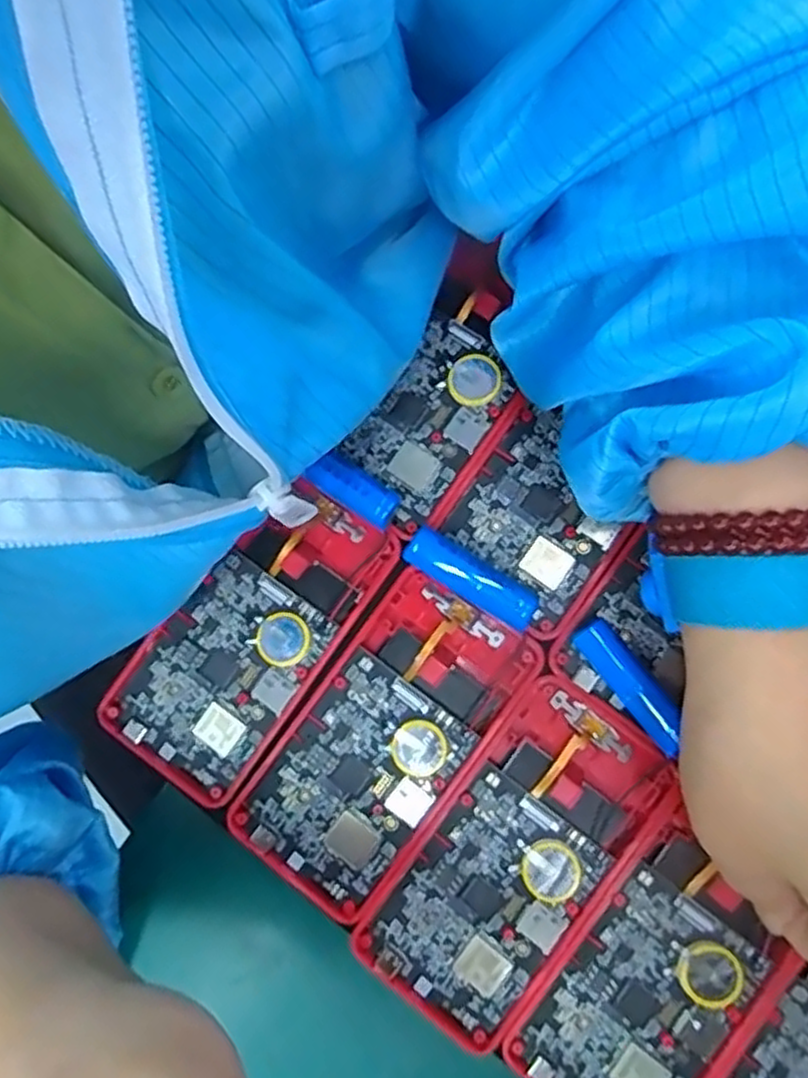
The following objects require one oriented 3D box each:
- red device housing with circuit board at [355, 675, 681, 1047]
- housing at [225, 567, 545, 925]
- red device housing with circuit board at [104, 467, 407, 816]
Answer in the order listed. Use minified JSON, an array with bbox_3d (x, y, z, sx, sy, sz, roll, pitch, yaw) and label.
[{"bbox_3d":[0.041,0.115,0.264,0.063,0.014,0.122,36,87,8],"label":"red device housing with circuit board"},{"bbox_3d":[-0.008,0.075,0.274,0.062,0.013,0.120,36,87,8],"label":"housing"},{"bbox_3d":[-0.059,0.036,0.282,0.060,0.015,0.120,34,87,8],"label":"red device housing with circuit board"}]

